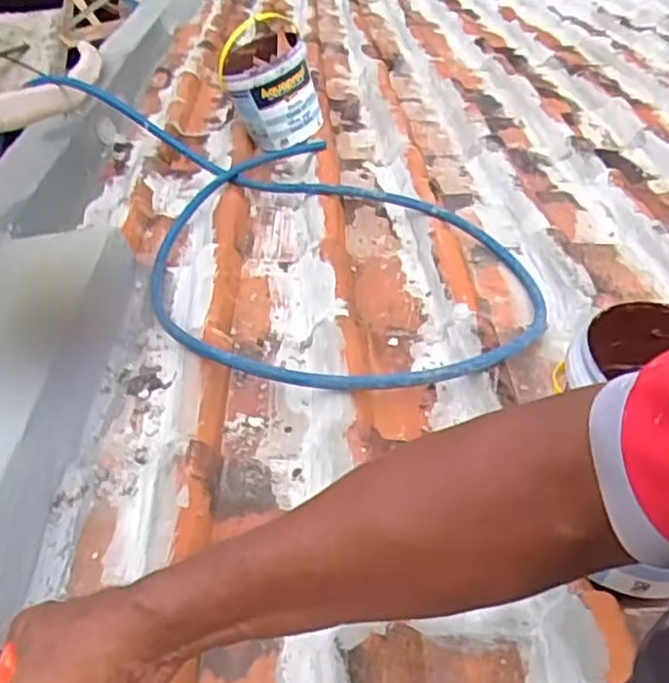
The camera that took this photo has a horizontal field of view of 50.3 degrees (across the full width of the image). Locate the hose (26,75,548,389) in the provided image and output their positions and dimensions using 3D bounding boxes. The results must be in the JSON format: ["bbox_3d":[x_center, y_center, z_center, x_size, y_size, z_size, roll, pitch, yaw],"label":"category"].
[{"bbox_3d":[-0.082,-0.203,1.227,0.567,0.217,0.982,-20,50,-17],"label":"hose"}]

